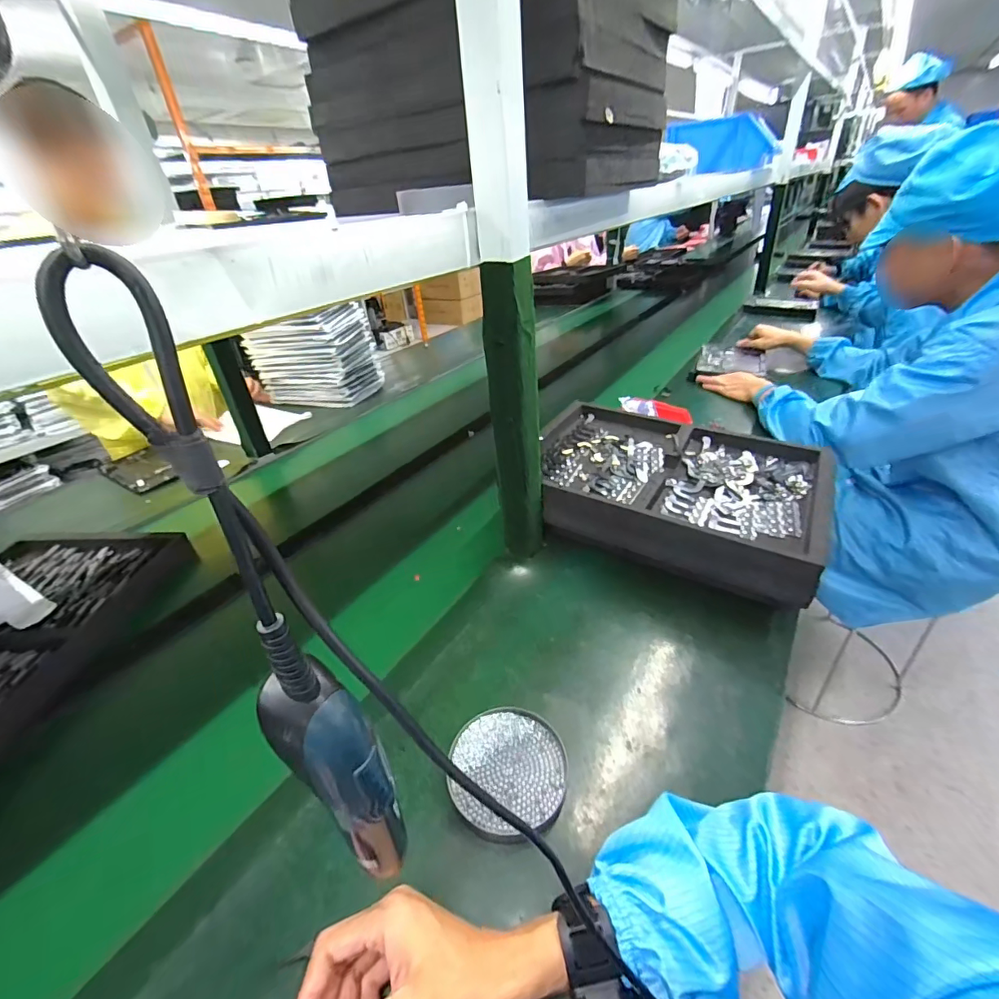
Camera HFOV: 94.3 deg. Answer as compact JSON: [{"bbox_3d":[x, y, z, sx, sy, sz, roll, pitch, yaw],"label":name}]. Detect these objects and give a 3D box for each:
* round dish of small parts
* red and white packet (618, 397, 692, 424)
[{"bbox_3d":[0.009,0.258,0.447,0.109,0.013,0.114,-4,33,3],"label":"round dish of small parts"},{"bbox_3d":[0.349,-0.204,1.038,0.155,0.016,0.056,13,57,12],"label":"red and white packet"}]

